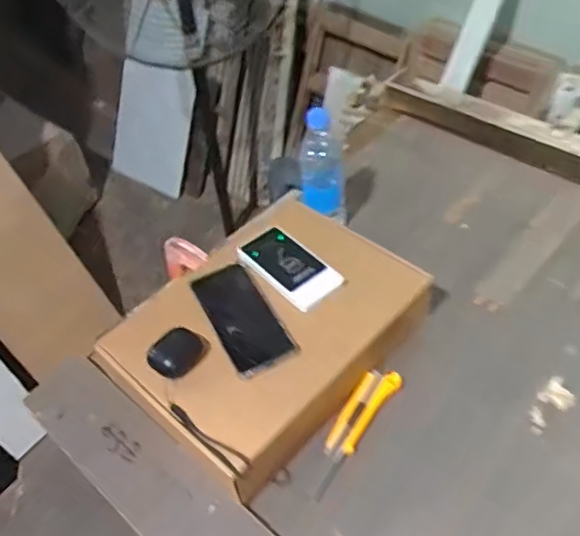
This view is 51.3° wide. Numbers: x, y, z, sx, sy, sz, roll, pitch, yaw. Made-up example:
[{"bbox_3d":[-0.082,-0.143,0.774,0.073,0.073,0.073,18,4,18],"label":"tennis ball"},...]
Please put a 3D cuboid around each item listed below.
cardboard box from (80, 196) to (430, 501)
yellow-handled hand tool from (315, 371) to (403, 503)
[{"bbox_3d":[-0.029,0.072,0.772,0.267,0.099,0.360,33,58,30],"label":"cardboard box"},{"bbox_3d":[0.084,0.193,0.719,0.020,0.008,0.185,24,53,25],"label":"yellow-handled hand tool"}]

